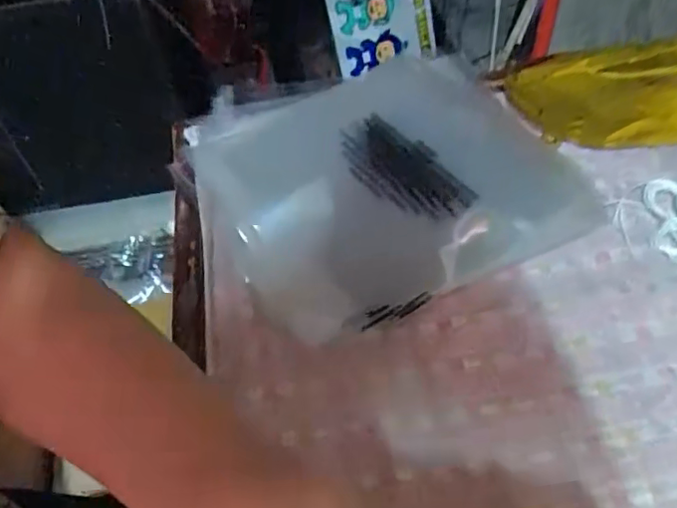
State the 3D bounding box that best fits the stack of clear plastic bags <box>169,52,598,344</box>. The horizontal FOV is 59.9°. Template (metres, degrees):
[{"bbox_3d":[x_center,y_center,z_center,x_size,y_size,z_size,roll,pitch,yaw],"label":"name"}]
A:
[{"bbox_3d":[0.027,-0.070,0.433,0.245,0.028,0.239,-23,54,-16],"label":"stack of clear plastic bags"}]

